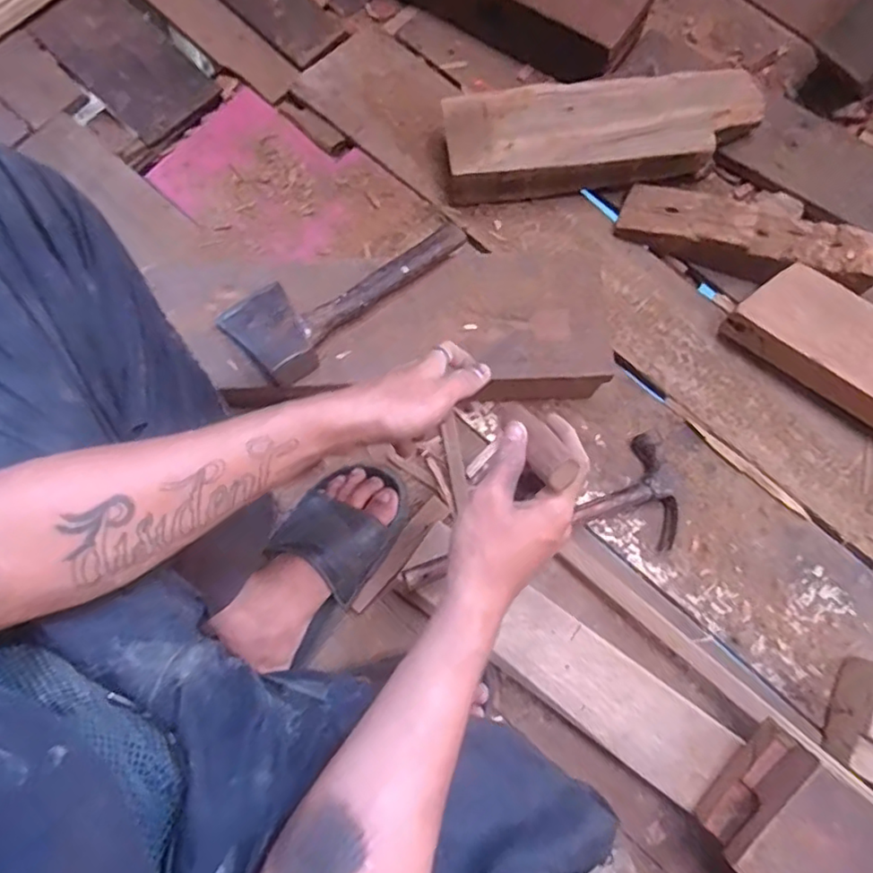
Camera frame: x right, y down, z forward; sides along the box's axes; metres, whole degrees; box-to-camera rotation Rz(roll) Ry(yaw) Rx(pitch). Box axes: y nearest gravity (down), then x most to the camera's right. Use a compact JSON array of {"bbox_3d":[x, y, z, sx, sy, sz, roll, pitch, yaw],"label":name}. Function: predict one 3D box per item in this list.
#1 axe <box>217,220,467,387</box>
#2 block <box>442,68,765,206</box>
[{"bbox_3d":[-0.100,-0.167,0.637,0.248,0.033,0.112,-43,80,-9],"label":"axe"},{"bbox_3d":[0.198,-0.361,0.732,0.371,0.073,0.113,-8,76,-2],"label":"block"}]

